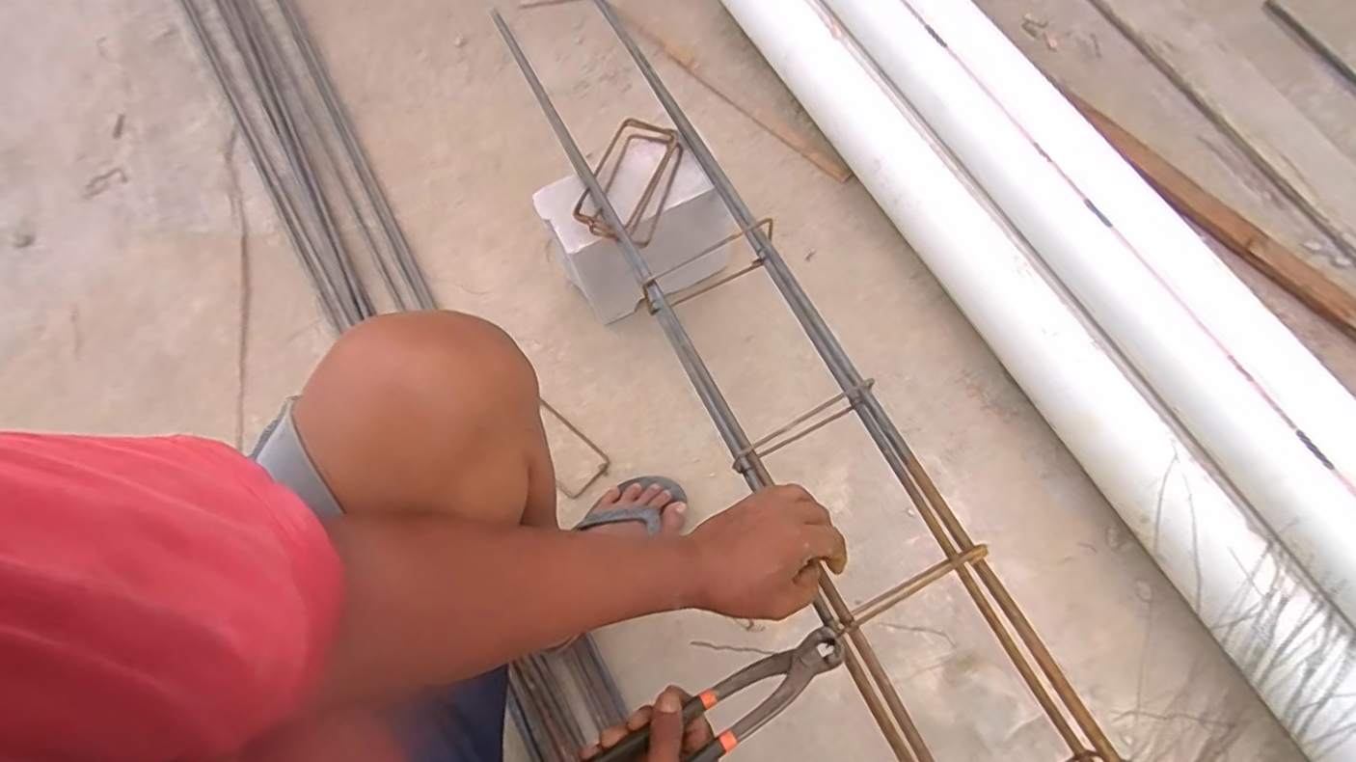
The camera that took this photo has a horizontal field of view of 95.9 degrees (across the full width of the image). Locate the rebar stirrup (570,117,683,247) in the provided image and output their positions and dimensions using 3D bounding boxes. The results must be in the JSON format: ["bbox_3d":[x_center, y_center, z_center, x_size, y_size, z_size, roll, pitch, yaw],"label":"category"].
[{"bbox_3d":[-0.051,-0.230,0.689,0.088,0.028,0.168,16,73,9],"label":"rebar stirrup"}]

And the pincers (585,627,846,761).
[{"bbox_3d":[0.024,0.251,0.449,0.221,0.025,0.041,-26,72,-14],"label":"pincers"}]

